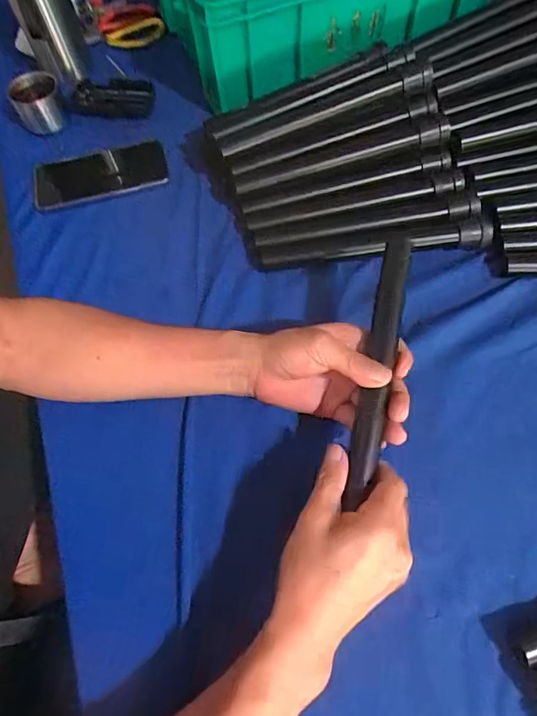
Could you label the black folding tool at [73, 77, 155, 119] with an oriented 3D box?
[{"bbox_3d":[-0.209,-0.359,0.653,0.107,0.026,0.055,5,63,6],"label":"black folding tool"}]

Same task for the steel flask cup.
[{"bbox_3d":[-0.293,-0.325,0.609,0.061,0.048,0.052,-24,64,-9],"label":"steel flask cup"}]

